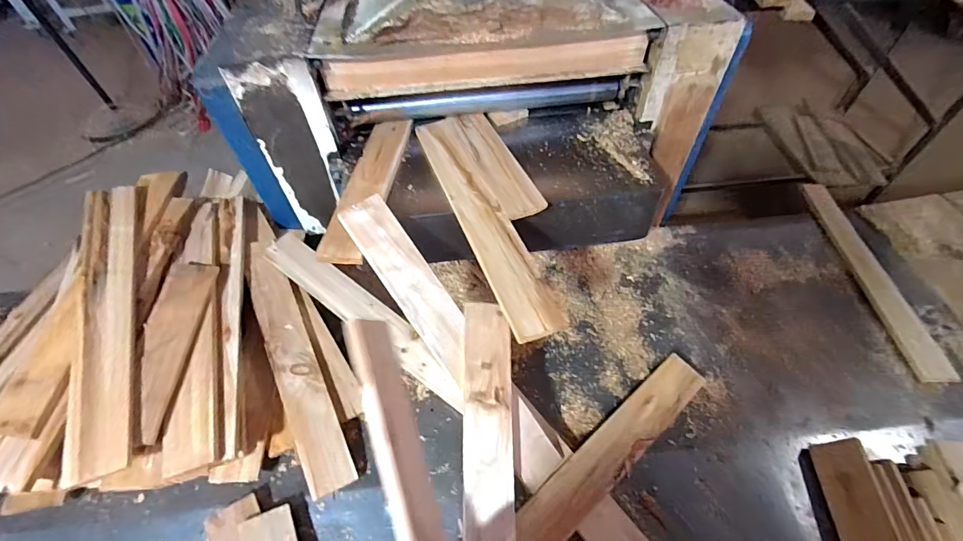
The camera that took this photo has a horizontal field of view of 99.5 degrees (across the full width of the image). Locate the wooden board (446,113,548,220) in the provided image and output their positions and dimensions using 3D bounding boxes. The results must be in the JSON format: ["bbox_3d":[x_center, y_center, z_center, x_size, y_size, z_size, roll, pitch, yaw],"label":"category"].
[{"bbox_3d":[0.022,-0.193,0.701,0.072,0.009,0.290,-19,53,-12],"label":"wooden board"}]

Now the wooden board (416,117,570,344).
[{"bbox_3d":[-0.004,-0.100,0.634,0.073,0.012,0.478,-17,53,-11],"label":"wooden board"}]

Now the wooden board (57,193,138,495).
[{"bbox_3d":[-0.569,0.063,0.615,0.073,0.016,0.470,-9,63,-25],"label":"wooden board"}]

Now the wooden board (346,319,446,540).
[{"bbox_3d":[-0.094,0.200,0.462,0.012,0.073,0.299,-26,72,20],"label":"wooden board"}]

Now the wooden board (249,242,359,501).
[{"bbox_3d":[-0.328,0.146,0.702,0.073,0.012,0.459,-17,67,-31],"label":"wooden board"}]

